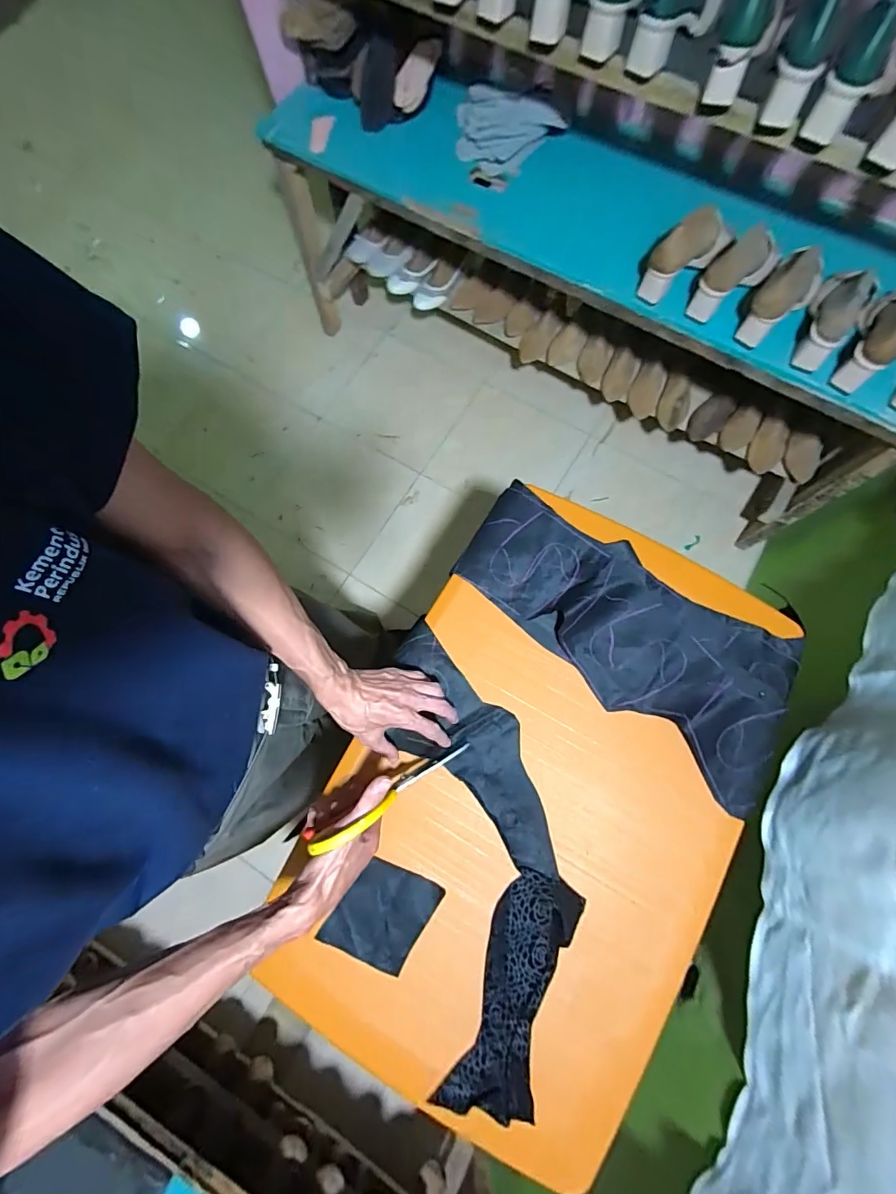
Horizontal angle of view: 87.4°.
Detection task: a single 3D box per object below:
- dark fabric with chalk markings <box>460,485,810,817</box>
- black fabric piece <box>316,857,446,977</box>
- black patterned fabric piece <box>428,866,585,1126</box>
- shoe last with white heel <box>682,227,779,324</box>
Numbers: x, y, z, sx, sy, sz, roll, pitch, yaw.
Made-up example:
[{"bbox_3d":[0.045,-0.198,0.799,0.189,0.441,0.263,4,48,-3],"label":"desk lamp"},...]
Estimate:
[{"bbox_3d":[0.242,0.043,0.646,0.501,0.049,0.221,35,79,10],"label":"dark fabric with chalk markings"},{"bbox_3d":[-0.080,0.391,0.575,0.099,0.004,0.122,33,82,4],"label":"black fabric piece"},{"bbox_3d":[0.079,0.461,0.541,0.093,0.032,0.262,20,77,7],"label":"black patterned fabric piece"},{"bbox_3d":[0.540,-0.610,0.884,0.202,0.096,0.069,-38,78,-8],"label":"shoe last with white heel"}]

